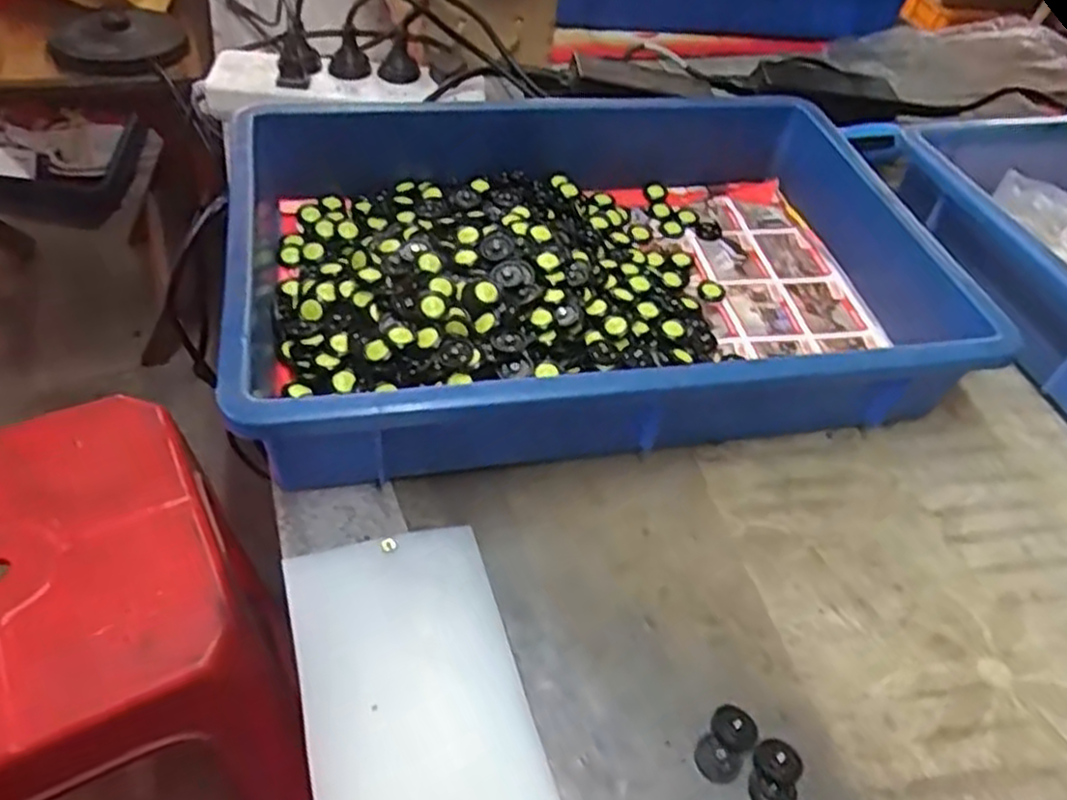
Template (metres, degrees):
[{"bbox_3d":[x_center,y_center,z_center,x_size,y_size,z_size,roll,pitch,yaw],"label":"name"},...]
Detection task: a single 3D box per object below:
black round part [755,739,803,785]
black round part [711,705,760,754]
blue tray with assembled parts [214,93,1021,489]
[{"bbox_3d":[0.107,0.158,0.338,0.020,0.005,0.018,-20,53,-24],"label":"black round part"},{"bbox_3d":[0.090,0.146,0.346,0.019,0.006,0.019,4,47,-4],"label":"black round part"},{"bbox_3d":[0.038,-0.083,0.511,0.434,0.094,0.283,-6,49,-12],"label":"blue tray with assembled parts"}]

